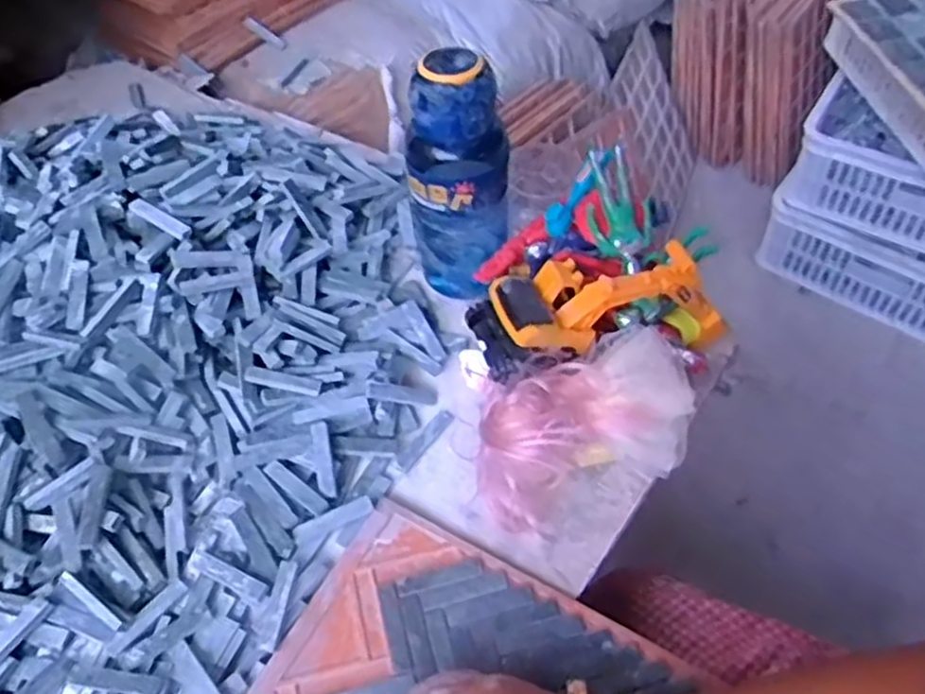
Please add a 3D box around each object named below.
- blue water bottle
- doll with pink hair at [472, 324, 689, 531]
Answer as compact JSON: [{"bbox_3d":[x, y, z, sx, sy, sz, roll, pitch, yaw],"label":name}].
[{"bbox_3d":[-0.003,-0.149,0.672,0.083,0.222,0.074,20,56,18],"label":"blue water bottle"},{"bbox_3d":[0.091,0.070,0.577,0.165,0.111,0.104,-21,54,-12],"label":"doll with pink hair"}]

